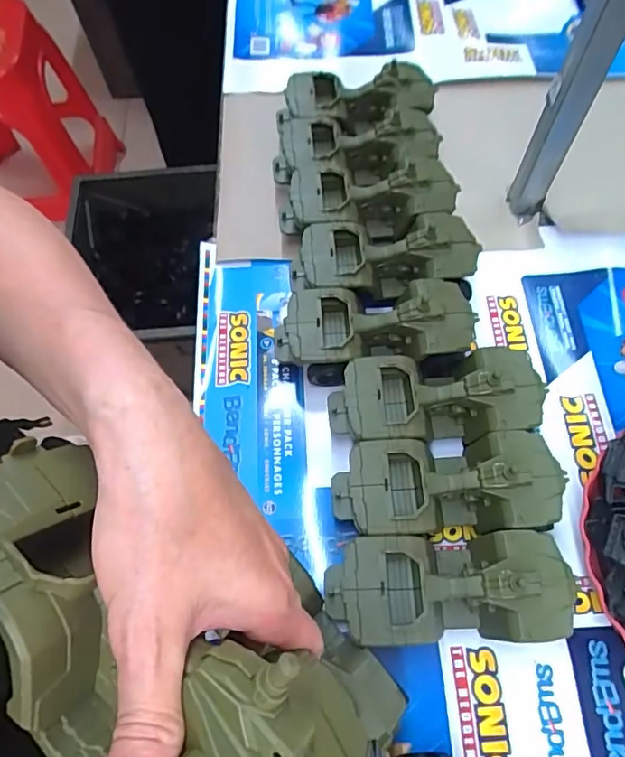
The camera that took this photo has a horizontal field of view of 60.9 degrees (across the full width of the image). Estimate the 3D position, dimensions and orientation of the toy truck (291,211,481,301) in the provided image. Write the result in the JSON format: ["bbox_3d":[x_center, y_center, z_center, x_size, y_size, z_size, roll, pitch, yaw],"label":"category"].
[{"bbox_3d":[0.075,-0.122,0.557,0.186,0.080,0.092,-2,66,1],"label":"toy truck"}]

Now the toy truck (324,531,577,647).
[{"bbox_3d":[0.105,0.170,0.429,0.183,0.080,0.077,-2,66,1],"label":"toy truck"}]

